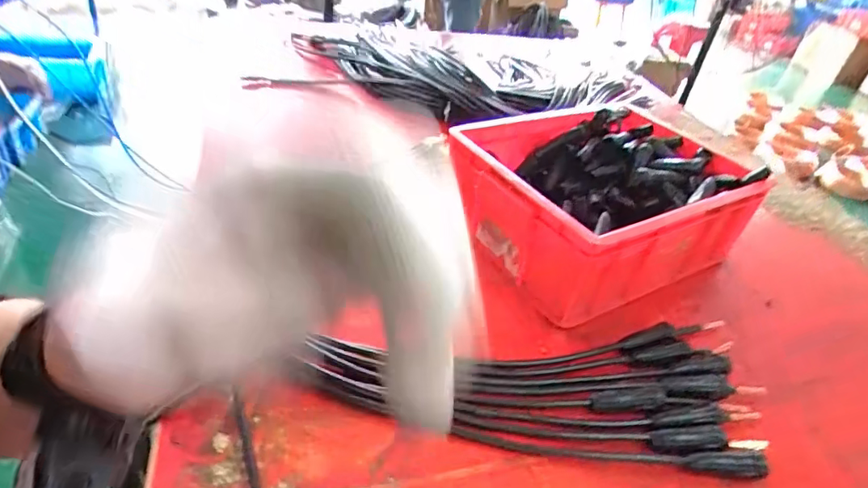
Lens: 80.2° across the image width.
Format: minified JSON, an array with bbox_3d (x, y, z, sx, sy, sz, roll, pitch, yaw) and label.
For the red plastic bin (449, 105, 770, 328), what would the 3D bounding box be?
[{"bbox_3d":[0.247,-0.063,0.761,0.368,0.168,0.278,-16,43,-28],"label":"red plastic bin"}]

